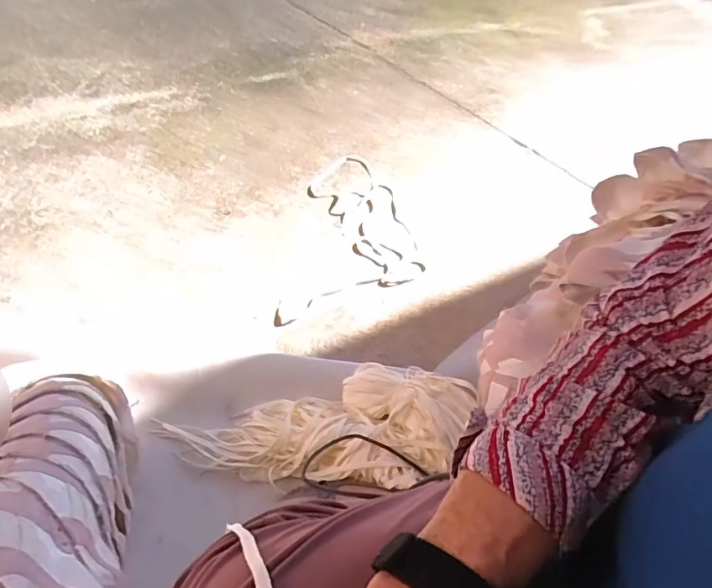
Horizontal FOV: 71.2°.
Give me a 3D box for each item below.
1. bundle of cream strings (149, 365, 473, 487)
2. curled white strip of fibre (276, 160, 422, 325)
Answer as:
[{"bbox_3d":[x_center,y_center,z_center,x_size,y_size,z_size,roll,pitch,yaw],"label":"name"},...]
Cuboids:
[{"bbox_3d":[-0.058,0.197,0.725,0.442,0.060,0.169,-8,40,9],"label":"bundle of cream strings"},{"bbox_3d":[0.006,-0.162,1.164,0.269,0.020,0.626,4,41,0],"label":"curled white strip of fibre"}]

